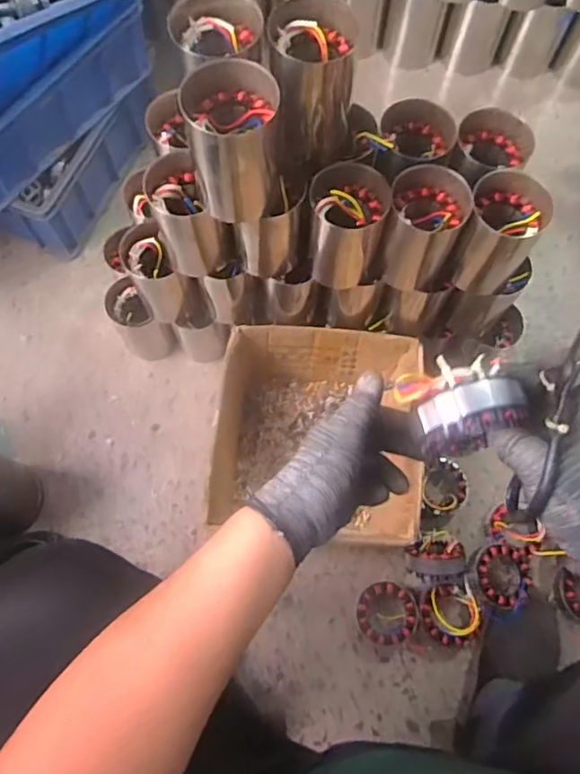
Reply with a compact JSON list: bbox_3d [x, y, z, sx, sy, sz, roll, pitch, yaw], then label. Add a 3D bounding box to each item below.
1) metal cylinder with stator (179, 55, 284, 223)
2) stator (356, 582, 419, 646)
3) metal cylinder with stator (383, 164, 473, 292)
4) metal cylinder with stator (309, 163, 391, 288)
[{"bbox_3d":[-0.058,-0.257,0.616,0.090,0.138,0.084,-9,71,-4],"label":"metal cylinder with stator"},{"bbox_3d":[0.142,0.330,0.847,0.085,0.033,0.083,5,70,1],"label":"stator"},{"bbox_3d":[0.166,-0.196,0.740,0.100,0.149,0.086,-2,70,-1],"label":"metal cylinder with stator"},{"bbox_3d":[0.069,-0.202,0.734,0.092,0.143,0.084,5,70,2],"label":"metal cylinder with stator"}]

